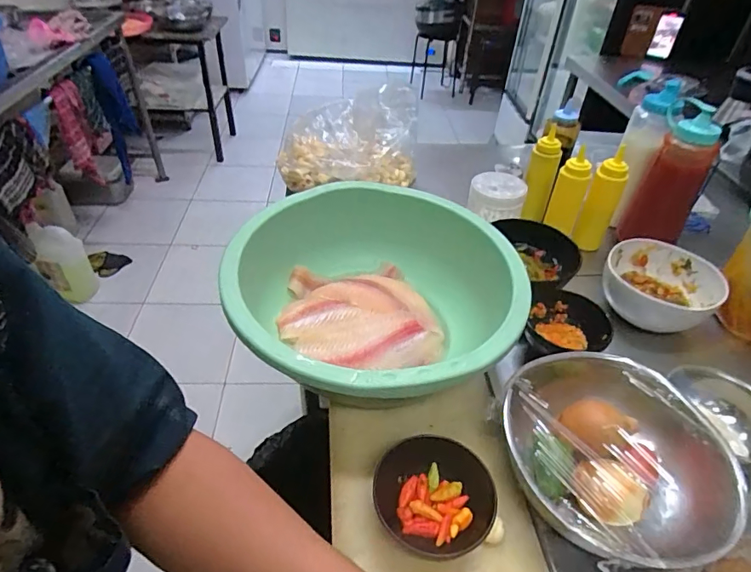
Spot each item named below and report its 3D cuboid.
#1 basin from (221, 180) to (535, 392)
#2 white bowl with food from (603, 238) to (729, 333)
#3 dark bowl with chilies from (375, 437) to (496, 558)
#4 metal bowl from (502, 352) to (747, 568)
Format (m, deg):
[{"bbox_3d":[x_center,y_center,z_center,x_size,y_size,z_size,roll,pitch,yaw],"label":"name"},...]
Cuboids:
[{"bbox_3d":[0.002,0.013,0.593,0.331,0.120,0.347,3,41,-2],"label":"basin"},{"bbox_3d":[0.405,0.001,0.684,0.142,0.066,0.123,28,46,24],"label":"white bowl with food"},{"bbox_3d":[0.056,0.202,0.464,0.107,0.036,0.116,3,41,-2],"label":"dark bowl with chilies"},{"bbox_3d":[0.237,0.163,0.482,0.205,0.076,0.219,3,41,-2],"label":"metal bowl"}]

